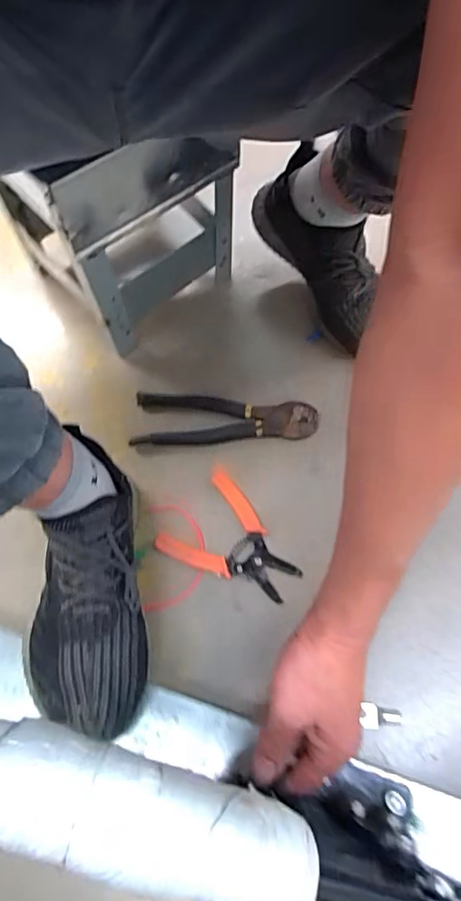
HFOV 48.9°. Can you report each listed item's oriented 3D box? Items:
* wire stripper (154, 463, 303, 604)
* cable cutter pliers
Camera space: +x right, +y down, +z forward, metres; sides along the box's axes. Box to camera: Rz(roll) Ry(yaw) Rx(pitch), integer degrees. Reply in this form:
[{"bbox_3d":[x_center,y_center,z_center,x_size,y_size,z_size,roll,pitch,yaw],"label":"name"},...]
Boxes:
[{"bbox_3d":[0.008,0.096,0.547,0.144,0.019,0.113,33,69,17],"label":"wire stripper"},{"bbox_3d":[-0.008,-0.043,0.617,0.217,0.013,0.075,0,64,3],"label":"cable cutter pliers"}]

